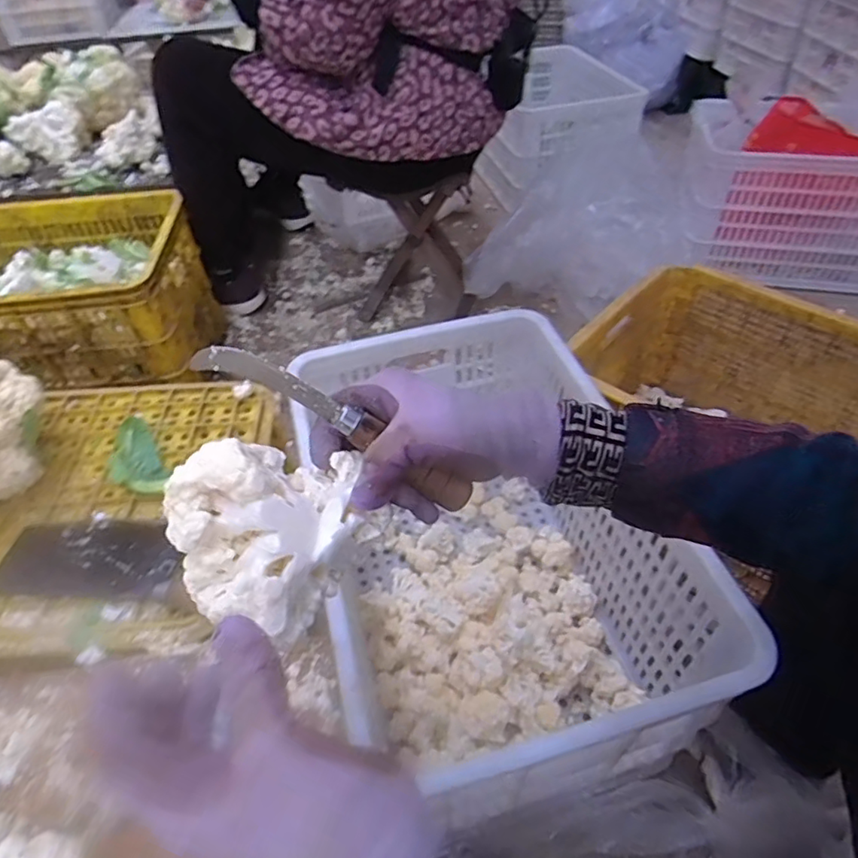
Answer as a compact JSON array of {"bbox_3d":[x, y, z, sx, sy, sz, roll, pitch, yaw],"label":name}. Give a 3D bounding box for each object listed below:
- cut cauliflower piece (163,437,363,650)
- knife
[{"bbox_3d":[-0.089,0.049,0.324,0.084,0.084,0.102,20,49,20],"label":"cut cauliflower piece"},{"bbox_3d":[-0.051,-0.002,0.343,0.182,0.032,0.016,32,47,-12],"label":"knife"}]

